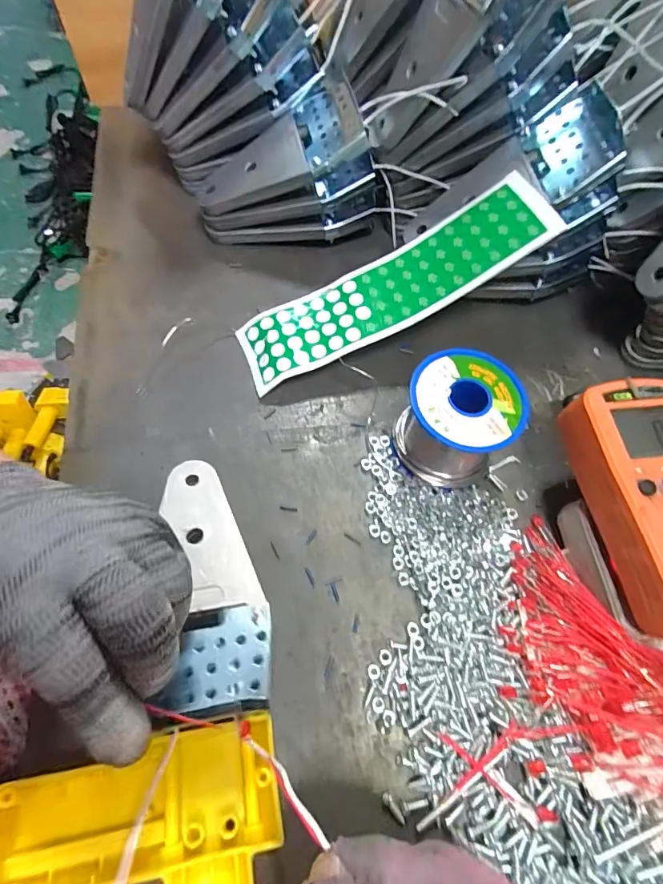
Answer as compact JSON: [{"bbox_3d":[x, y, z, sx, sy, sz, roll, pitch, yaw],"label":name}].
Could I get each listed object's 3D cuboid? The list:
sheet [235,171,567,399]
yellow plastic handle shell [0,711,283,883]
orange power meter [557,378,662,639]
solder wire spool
[{"bbox_3d":[0.038,-0.106,0.319,0.220,0.015,0.058,-27,66,7],"label":"sheet"},{"bbox_3d":[-0.071,0.201,0.180,0.114,0.041,0.143,-10,64,-8],"label":"yellow plastic handle shell"},{"bbox_3d":[0.168,0.031,0.239,0.072,0.031,0.126,-5,64,-7],"label":"orange power meter"},{"bbox_3d":[0.076,-0.012,0.286,0.064,0.061,0.064,2,64,-3],"label":"solder wire spool"}]

